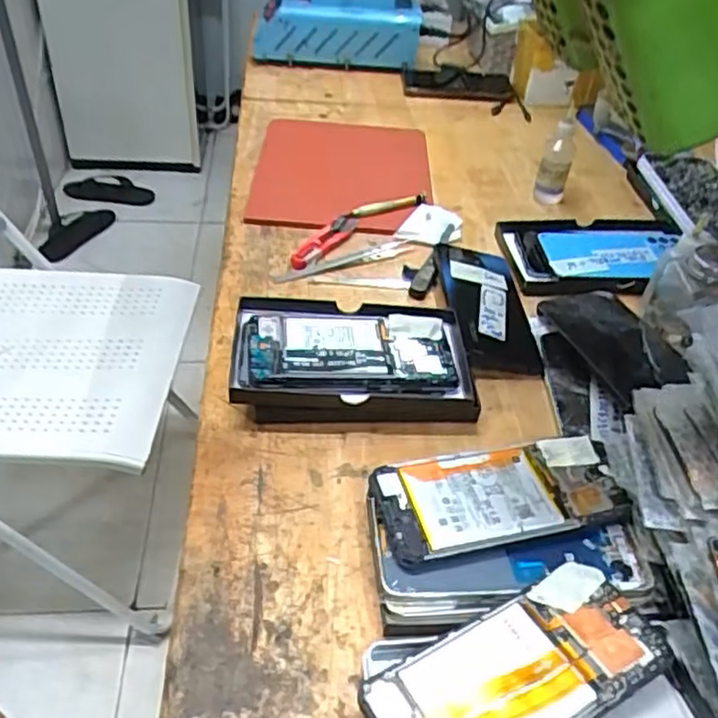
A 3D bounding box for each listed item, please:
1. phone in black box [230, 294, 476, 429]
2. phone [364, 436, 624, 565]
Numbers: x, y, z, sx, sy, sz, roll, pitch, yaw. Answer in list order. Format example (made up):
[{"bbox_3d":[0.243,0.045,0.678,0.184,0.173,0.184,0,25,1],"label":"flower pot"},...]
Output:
[{"bbox_3d":[-0.002,0.003,0.545,0.189,0.044,0.106,3,42,-3],"label":"phone in black box"},{"bbox_3d":[0.092,0.090,0.458,0.161,0.009,0.071,-9,50,-14],"label":"phone"}]

